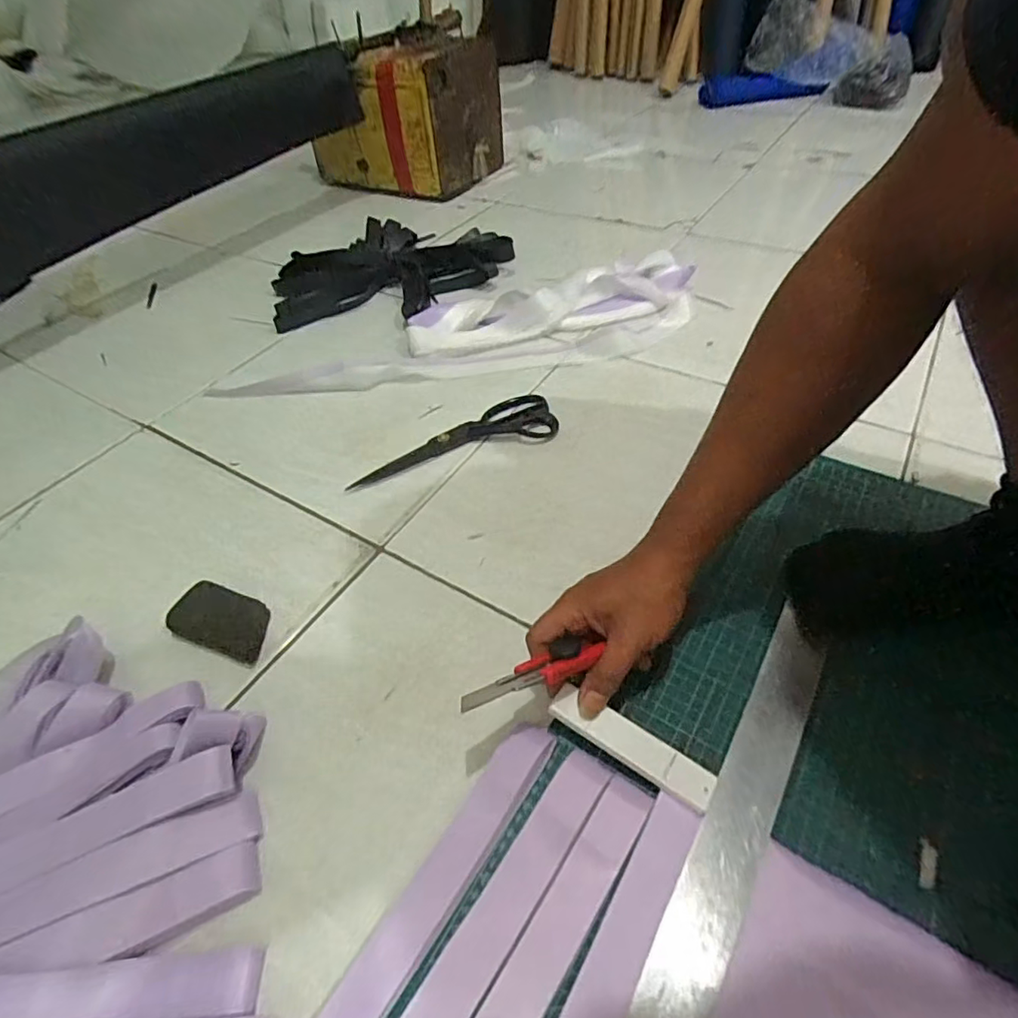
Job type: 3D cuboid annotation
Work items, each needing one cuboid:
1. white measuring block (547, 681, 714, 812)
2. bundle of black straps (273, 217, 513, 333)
[{"bbox_3d":[0.083,0.160,0.384,0.114,0.006,0.027,27,55,18],"label":"white measuring block"},{"bbox_3d":[-0.205,-0.393,0.896,0.376,0.052,0.265,-29,52,-20],"label":"bundle of black straps"}]

